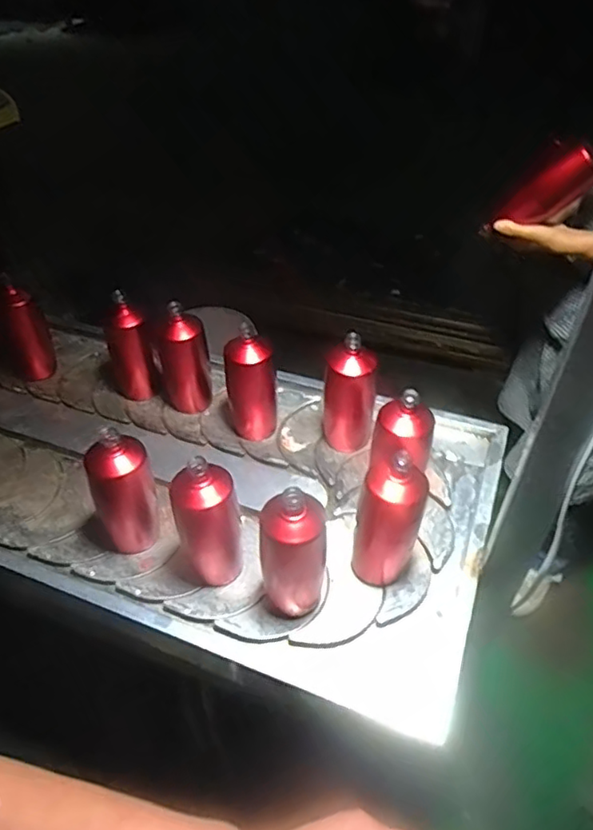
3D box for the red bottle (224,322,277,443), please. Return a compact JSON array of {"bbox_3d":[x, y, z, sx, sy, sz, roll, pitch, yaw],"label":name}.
[{"bbox_3d":[-0.076,-0.054,1.017,0.086,0.196,0.065,-9,39,-4],"label":"red bottle"}]

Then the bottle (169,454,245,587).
[{"bbox_3d":[-0.120,0.129,0.809,0.087,0.193,0.087,-14,40,-11],"label":"bottle"}]

